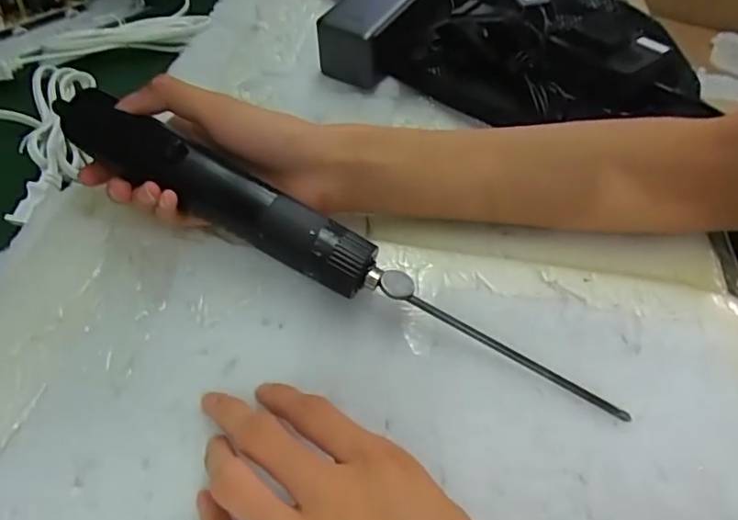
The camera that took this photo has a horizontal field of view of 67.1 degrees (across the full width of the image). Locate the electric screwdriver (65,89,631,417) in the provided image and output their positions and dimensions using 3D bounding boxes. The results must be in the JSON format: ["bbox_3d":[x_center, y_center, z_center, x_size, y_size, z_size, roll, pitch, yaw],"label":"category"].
[{"bbox_3d":[-0.024,-0.008,0.307,0.339,0.029,0.033,29,51,5],"label":"electric screwdriver"}]

